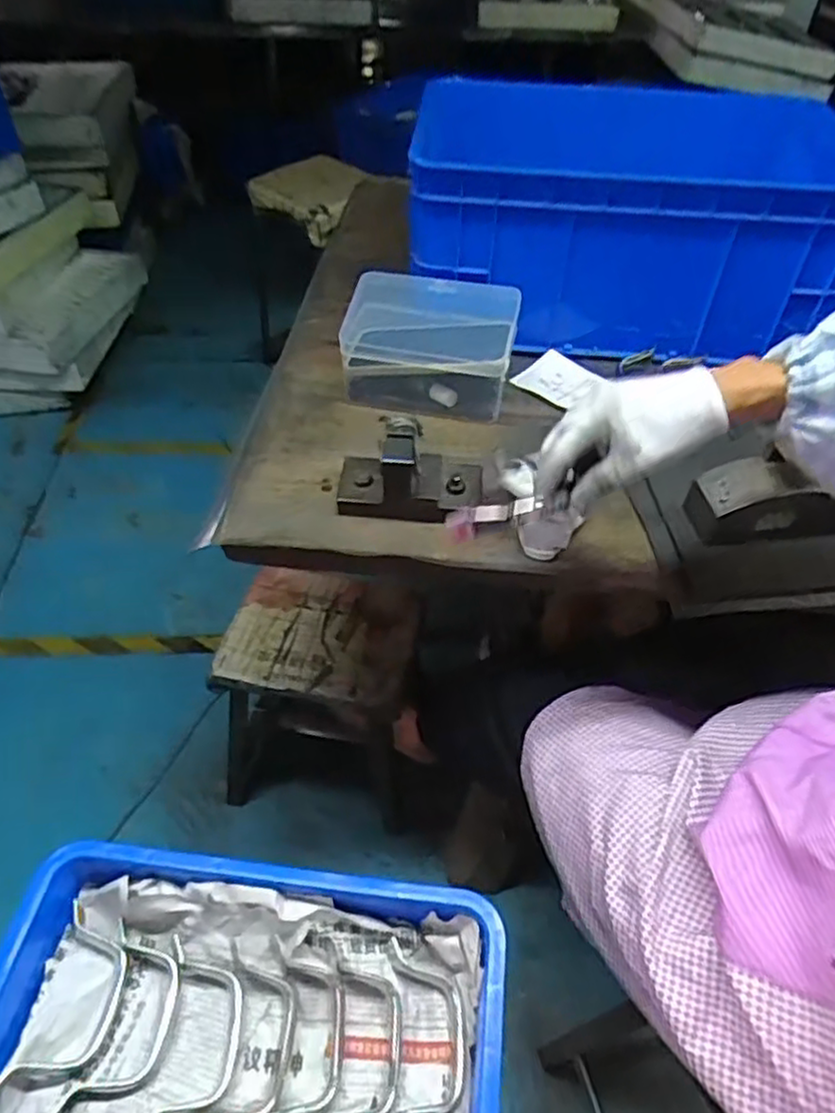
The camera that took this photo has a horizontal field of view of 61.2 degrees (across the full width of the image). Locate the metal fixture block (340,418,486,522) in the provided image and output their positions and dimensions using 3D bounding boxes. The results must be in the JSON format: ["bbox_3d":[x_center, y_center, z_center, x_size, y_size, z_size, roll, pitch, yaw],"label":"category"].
[{"bbox_3d":[-0.006,-0.081,0.638,0.132,0.068,0.073,3,47,0],"label":"metal fixture block"}]

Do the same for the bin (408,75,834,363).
[{"bbox_3d":[0.249,-0.417,0.875,0.489,0.202,0.316,4,47,2],"label":"bin"}]

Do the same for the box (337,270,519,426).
[{"bbox_3d":[0.012,-0.230,0.766,0.178,0.098,0.114,11,47,8],"label":"box"}]

